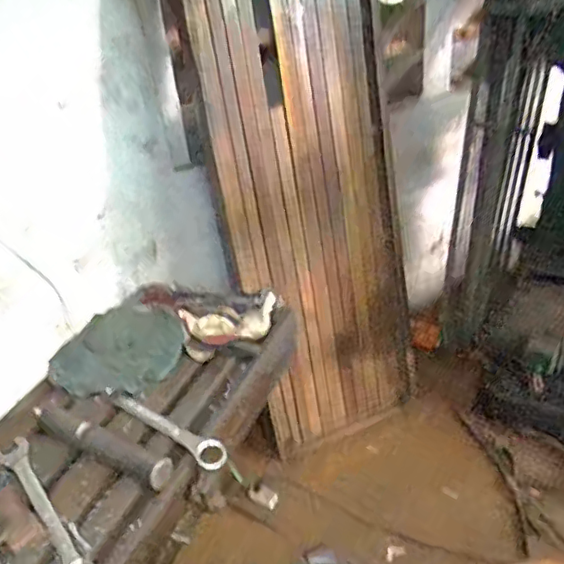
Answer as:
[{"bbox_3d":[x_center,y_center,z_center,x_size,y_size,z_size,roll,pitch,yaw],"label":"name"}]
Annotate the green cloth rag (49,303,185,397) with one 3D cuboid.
[{"bbox_3d":[-0.213,0.096,0.785,0.165,0.016,0.127,-35,61,-14],"label":"green cloth rag"}]

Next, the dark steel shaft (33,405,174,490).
[{"bbox_3d":[-0.198,0.178,0.655,0.185,0.032,0.025,14,38,28],"label":"dark steel shaft"}]

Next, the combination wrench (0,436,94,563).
[{"bbox_3d":[-0.246,0.234,0.608,0.034,0.014,0.219,-27,38,-28],"label":"combination wrench"}]

